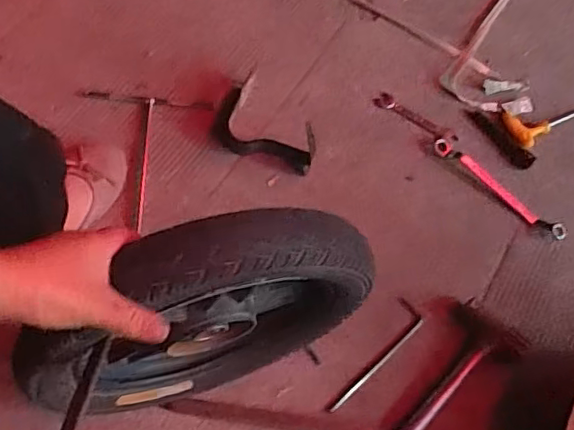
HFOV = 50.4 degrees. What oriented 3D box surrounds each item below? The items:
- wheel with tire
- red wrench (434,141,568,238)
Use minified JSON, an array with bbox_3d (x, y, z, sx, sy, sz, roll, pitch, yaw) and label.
[{"bbox_3d":[-0.080,0.102,0.589,0.306,0.316,0.061,-20,66,-10],"label":"wheel with tire"},{"bbox_3d":[0.316,-0.041,0.911,0.227,0.012,0.031,42,68,10],"label":"red wrench"}]

